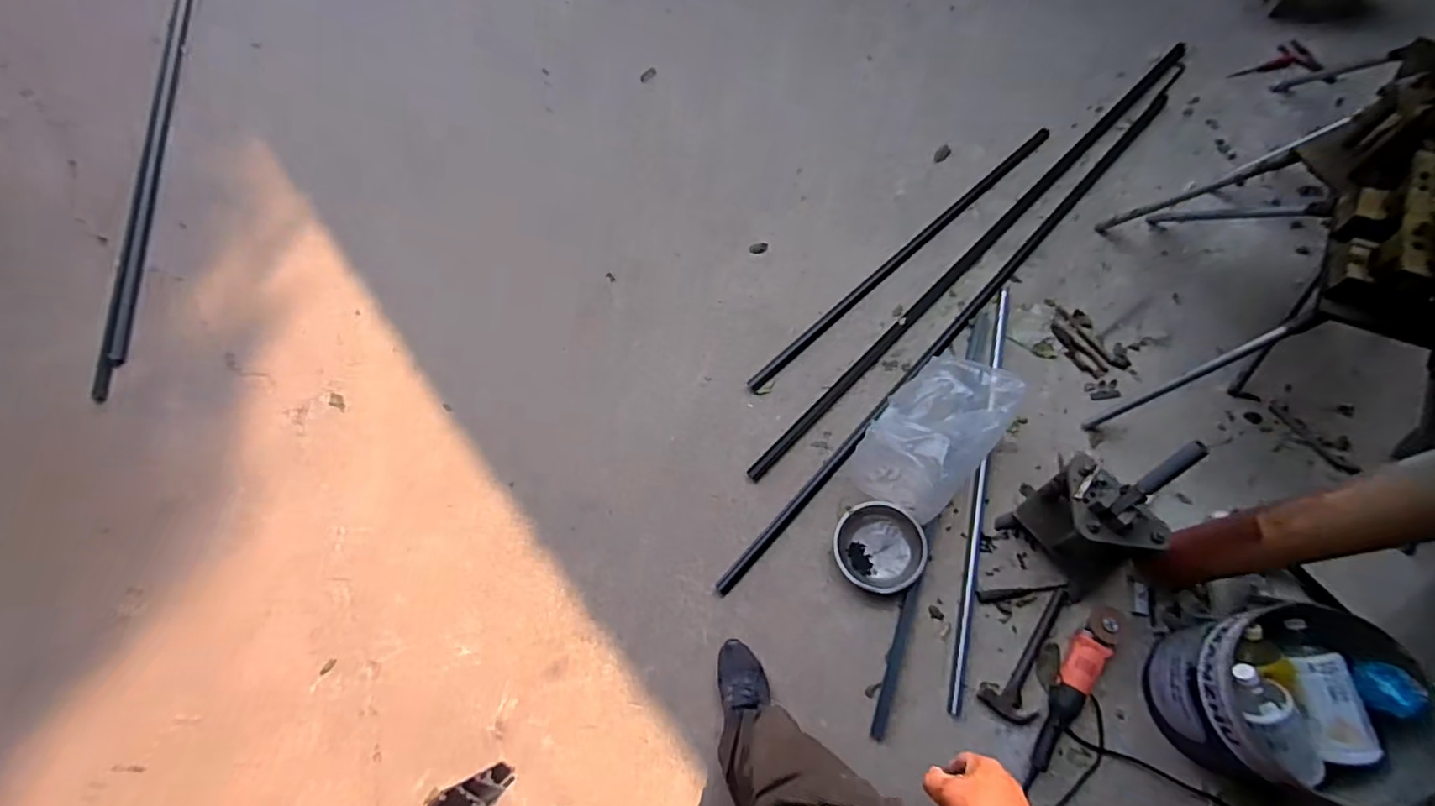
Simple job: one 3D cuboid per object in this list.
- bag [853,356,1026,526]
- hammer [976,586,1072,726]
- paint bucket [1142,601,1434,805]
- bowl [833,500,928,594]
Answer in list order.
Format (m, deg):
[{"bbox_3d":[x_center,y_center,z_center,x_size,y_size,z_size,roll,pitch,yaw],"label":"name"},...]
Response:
[{"bbox_3d":[0.519,0.054,1.432,0.255,0.233,0.399,36,73,16],"label":"bag"},{"bbox_3d":[0.709,0.557,1.338,0.108,0.026,0.319,38,74,17],"label":"hammer"},{"bbox_3d":[1.011,0.537,1.123,0.304,0.355,0.297,-1,67,3],"label":"paint bucket"},{"bbox_3d":[0.381,0.340,1.436,0.202,0.070,0.199,-1,67,3],"label":"bowl"}]

